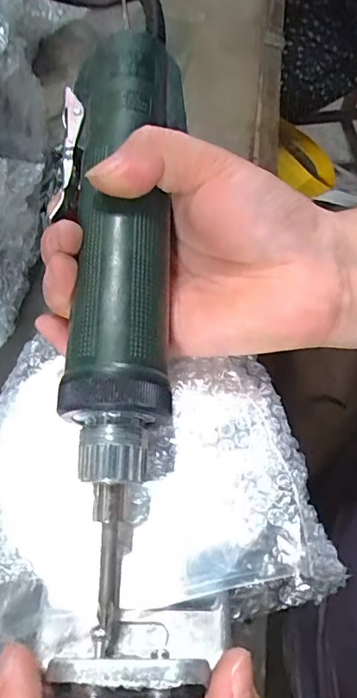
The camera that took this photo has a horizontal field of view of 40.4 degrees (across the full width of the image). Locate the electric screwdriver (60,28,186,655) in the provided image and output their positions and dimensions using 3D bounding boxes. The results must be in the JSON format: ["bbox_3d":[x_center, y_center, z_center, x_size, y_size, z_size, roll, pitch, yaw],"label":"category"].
[{"bbox_3d":[-0.021,-0.027,0.194,0.044,0.031,0.241,0,73,-2],"label":"electric screwdriver"}]

